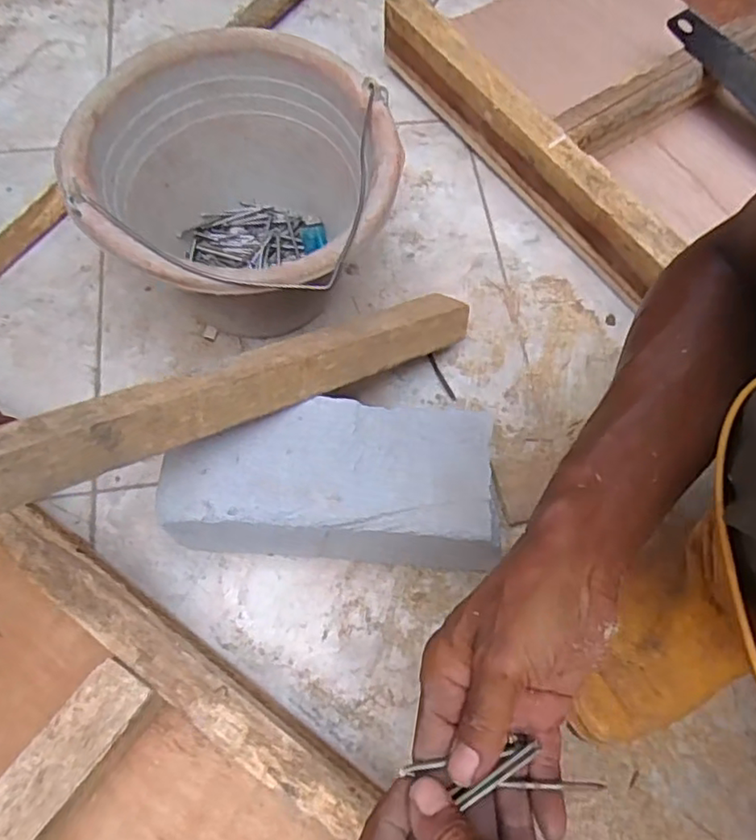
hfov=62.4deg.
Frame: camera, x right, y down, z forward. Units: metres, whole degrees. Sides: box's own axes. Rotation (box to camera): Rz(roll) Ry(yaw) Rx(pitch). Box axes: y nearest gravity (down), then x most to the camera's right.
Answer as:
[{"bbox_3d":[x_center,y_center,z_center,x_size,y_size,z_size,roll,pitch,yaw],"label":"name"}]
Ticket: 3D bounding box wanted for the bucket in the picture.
[{"bbox_3d":[-0.110,-0.177,0.549,0.246,0.169,0.243,1,66,-2],"label":"bucket"}]

